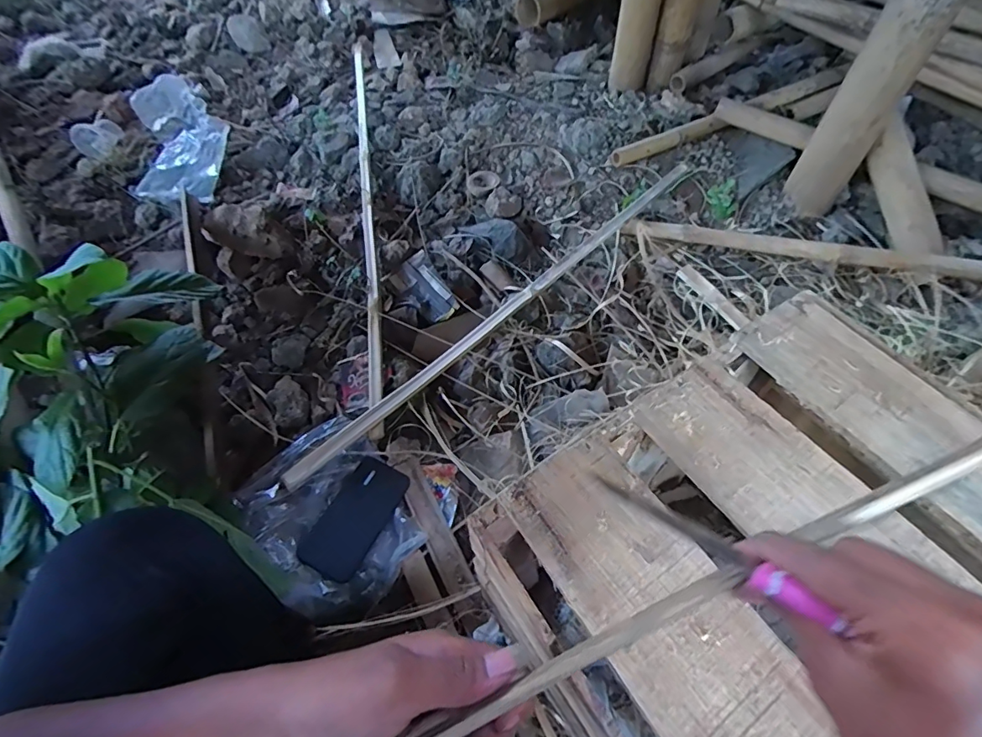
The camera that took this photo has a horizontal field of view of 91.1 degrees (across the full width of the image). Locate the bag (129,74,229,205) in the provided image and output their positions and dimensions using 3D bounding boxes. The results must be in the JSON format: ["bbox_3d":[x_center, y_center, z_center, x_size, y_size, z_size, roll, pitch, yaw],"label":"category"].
[{"bbox_3d":[-0.666,-0.499,1.029,0.179,0.074,0.418,-19,60,-11],"label":"bag"}]

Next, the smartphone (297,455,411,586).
[{"bbox_3d":[-0.180,0.199,0.647,0.076,0.012,0.160,32,58,0],"label":"smartphone"}]

